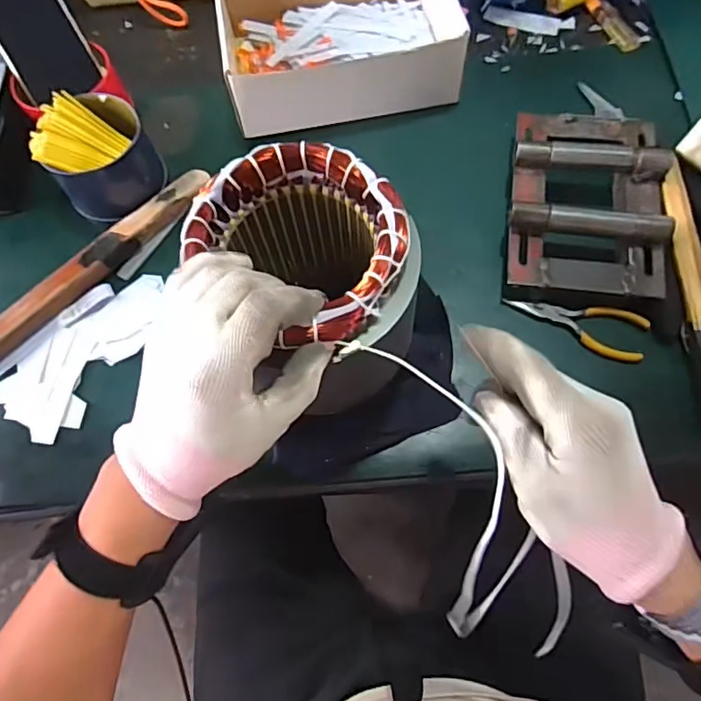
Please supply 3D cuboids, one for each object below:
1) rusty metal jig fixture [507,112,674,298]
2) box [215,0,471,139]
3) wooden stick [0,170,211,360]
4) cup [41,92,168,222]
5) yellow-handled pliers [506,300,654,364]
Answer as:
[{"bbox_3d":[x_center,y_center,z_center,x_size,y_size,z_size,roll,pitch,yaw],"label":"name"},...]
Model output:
[{"bbox_3d":[0.219,-0.140,0.489,0.135,0.057,0.192,8,70,6],"label":"rusty metal jig fixture"},{"bbox_3d":[-0.010,-0.344,0.573,0.248,0.075,0.202,-8,69,0],"label":"box"},{"bbox_3d":[-0.242,-0.083,0.500,0.034,0.018,0.271,41,76,16],"label":"wooden stick"},{"bbox_3d":[-0.231,-0.183,0.523,0.079,0.075,0.102,14,71,8],"label":"cup"},{"bbox_3d":[0.201,-0.026,0.469,0.119,0.007,0.043,19,71,10],"label":"yellow-handled pliers"}]

